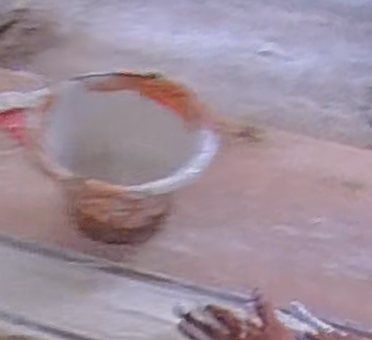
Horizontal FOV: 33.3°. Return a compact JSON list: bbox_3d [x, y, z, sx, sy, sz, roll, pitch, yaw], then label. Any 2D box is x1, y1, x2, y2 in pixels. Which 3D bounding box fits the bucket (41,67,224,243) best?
[{"bbox_3d":[-0.087,-0.023,0.898,0.231,0.128,0.251,3,43,-3],"label":"bucket"}]

